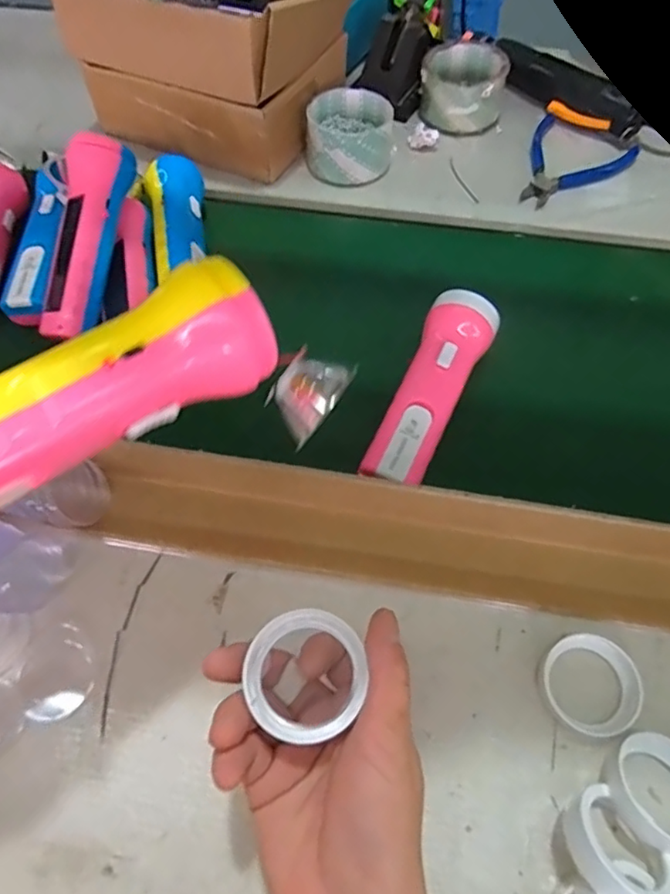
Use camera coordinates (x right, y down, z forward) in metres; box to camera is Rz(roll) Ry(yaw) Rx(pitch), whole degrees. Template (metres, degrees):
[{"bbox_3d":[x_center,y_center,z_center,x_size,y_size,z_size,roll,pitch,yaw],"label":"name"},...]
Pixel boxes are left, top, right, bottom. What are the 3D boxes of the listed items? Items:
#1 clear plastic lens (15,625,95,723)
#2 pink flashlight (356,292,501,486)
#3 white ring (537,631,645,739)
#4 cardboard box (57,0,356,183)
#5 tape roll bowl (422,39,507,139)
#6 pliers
[{"bbox_3d":[-0.164,0.132,0.349,0.042,0.007,0.050,3,58,-3],"label":"clear plastic lens"},{"bbox_3d":[0.072,-0.040,0.433,0.052,0.042,0.168,20,65,11],"label":"pink flashlight"},{"bbox_3d":[0.146,0.135,0.340,0.051,0.014,0.053,2,58,-3],"label":"white ring"},{"bbox_3d":[-0.114,-0.403,0.588,0.230,0.144,0.211,24,65,13],"label":"cardboard box"},{"bbox_3d":[0.136,-0.384,0.633,0.086,0.047,0.092,2,58,-3],"label":"tape roll bowl"},{"bbox_3d":[0.233,-0.279,0.590,0.102,0.009,0.138,28,60,13],"label":"pliers"}]

